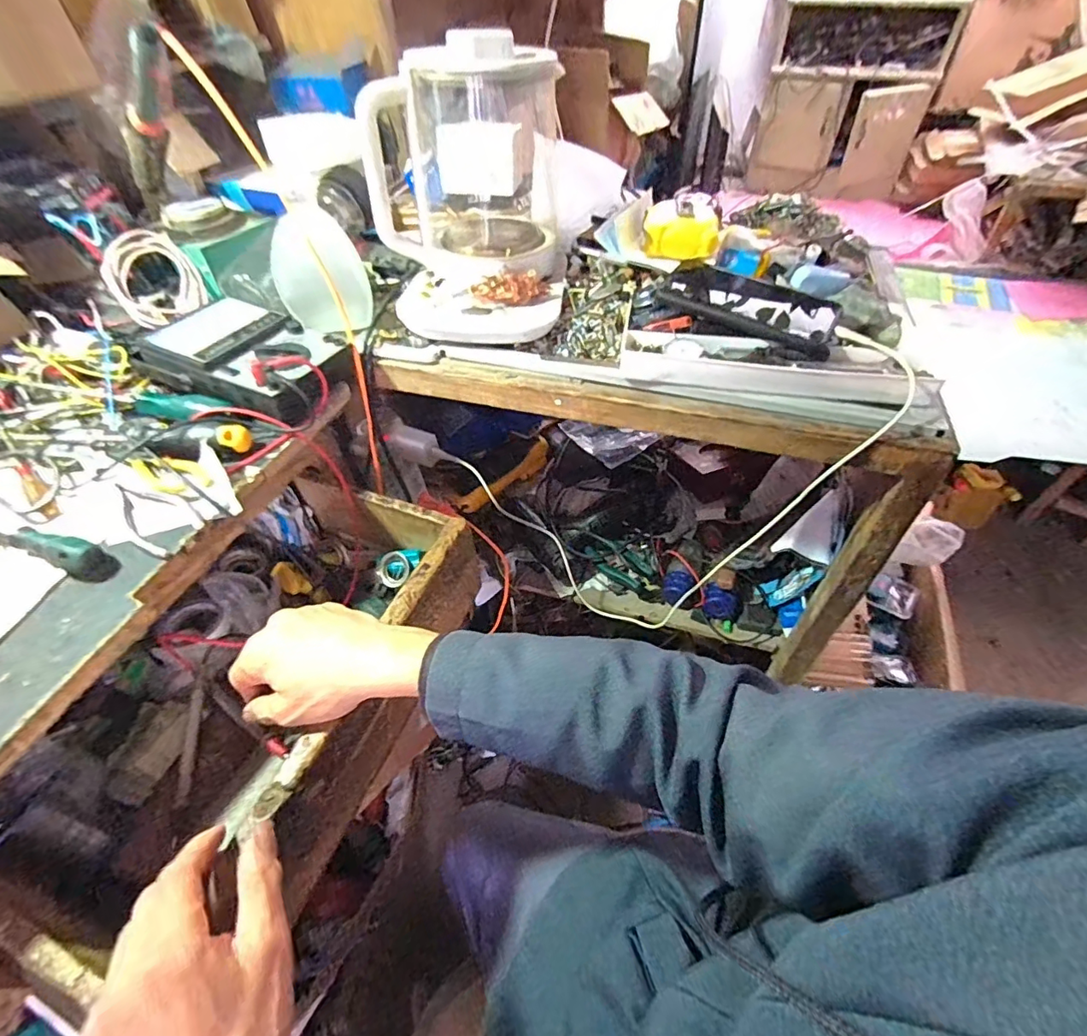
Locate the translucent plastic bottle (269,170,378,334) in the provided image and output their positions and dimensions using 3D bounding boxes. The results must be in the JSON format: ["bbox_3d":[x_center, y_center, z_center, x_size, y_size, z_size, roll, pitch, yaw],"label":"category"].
[{"bbox_3d":[-0.230,-0.252,0.536,0.085,0.122,0.076,32,56,26],"label":"translucent plastic bottle"}]

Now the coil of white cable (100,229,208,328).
[{"bbox_3d":[-0.433,-0.262,0.579,0.084,0.092,0.034,-35,23,-31],"label":"coil of white cable"}]

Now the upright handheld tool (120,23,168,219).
[{"bbox_3d":[-0.395,-0.380,0.518,0.027,0.035,0.273,-42,21,-30],"label":"upright handheld tool"}]

